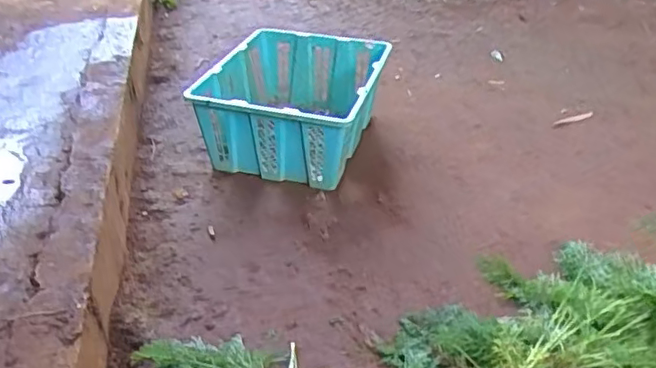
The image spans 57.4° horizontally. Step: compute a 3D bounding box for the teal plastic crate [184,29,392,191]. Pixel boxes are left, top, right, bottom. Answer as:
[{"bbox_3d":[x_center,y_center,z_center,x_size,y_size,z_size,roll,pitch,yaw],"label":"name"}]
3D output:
[{"bbox_3d":[-0.088,-0.212,1.569,0.417,0.213,0.484,8,35,12],"label":"teal plastic crate"}]

